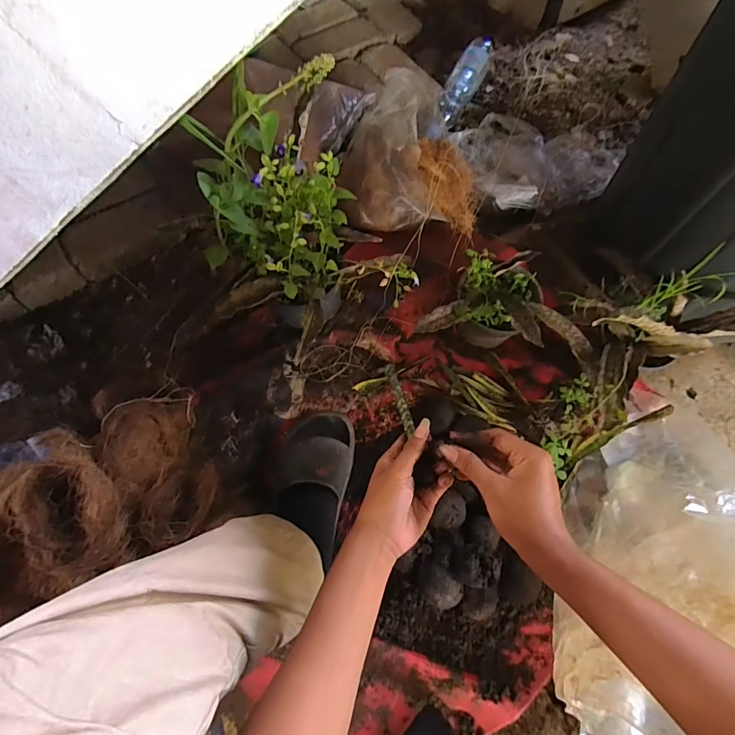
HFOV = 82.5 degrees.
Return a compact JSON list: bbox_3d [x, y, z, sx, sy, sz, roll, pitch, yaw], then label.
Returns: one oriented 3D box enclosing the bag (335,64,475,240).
[{"bbox_3d":[0.067,-0.351,0.738,0.233,0.174,0.266,3,67,1],"label":"bag"}]

